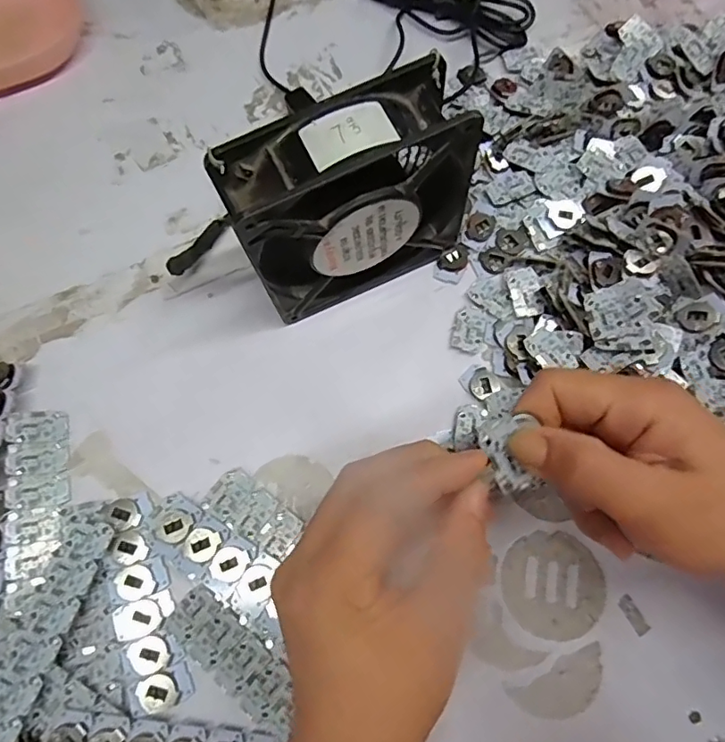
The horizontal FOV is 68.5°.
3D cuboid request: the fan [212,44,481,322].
[{"bbox_3d":[-0.005,-0.084,0.286,0.129,0.122,0.046,-28,75,-8],"label":"fan"}]

